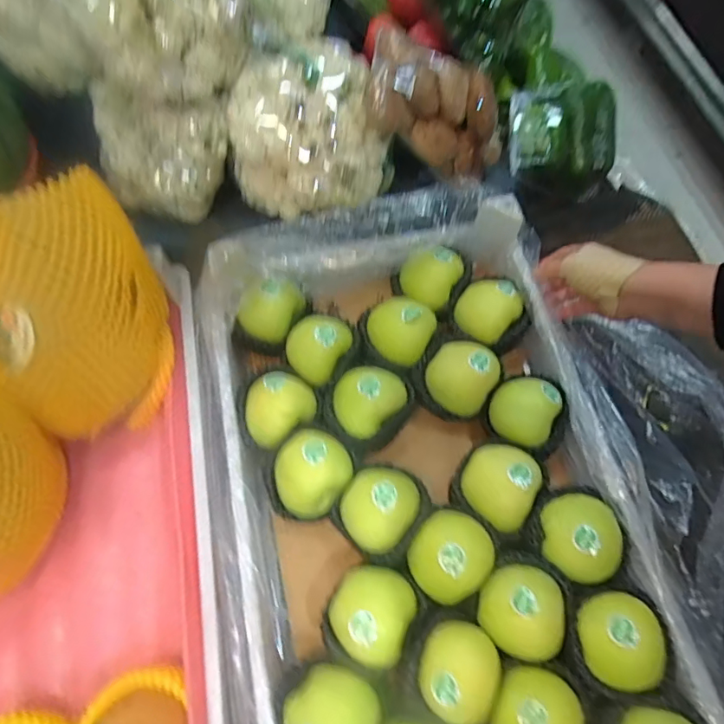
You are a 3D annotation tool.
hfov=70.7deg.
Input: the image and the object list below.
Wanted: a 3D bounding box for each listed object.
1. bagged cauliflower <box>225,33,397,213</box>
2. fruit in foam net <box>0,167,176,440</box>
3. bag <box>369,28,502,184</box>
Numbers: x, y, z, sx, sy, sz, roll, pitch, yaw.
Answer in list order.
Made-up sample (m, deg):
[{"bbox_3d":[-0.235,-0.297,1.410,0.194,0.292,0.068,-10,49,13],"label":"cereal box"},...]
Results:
[{"bbox_3d":[-0.062,-0.261,0.570,0.167,0.123,0.154,1,68,-3],"label":"bagged cauliflower"},{"bbox_3d":[-0.296,-0.053,0.517,0.174,0.186,0.215,-18,70,-10],"label":"fruit in foam net"},{"bbox_3d":[0.085,-0.265,0.572,0.162,0.120,0.090,10,68,1],"label":"bag"}]

